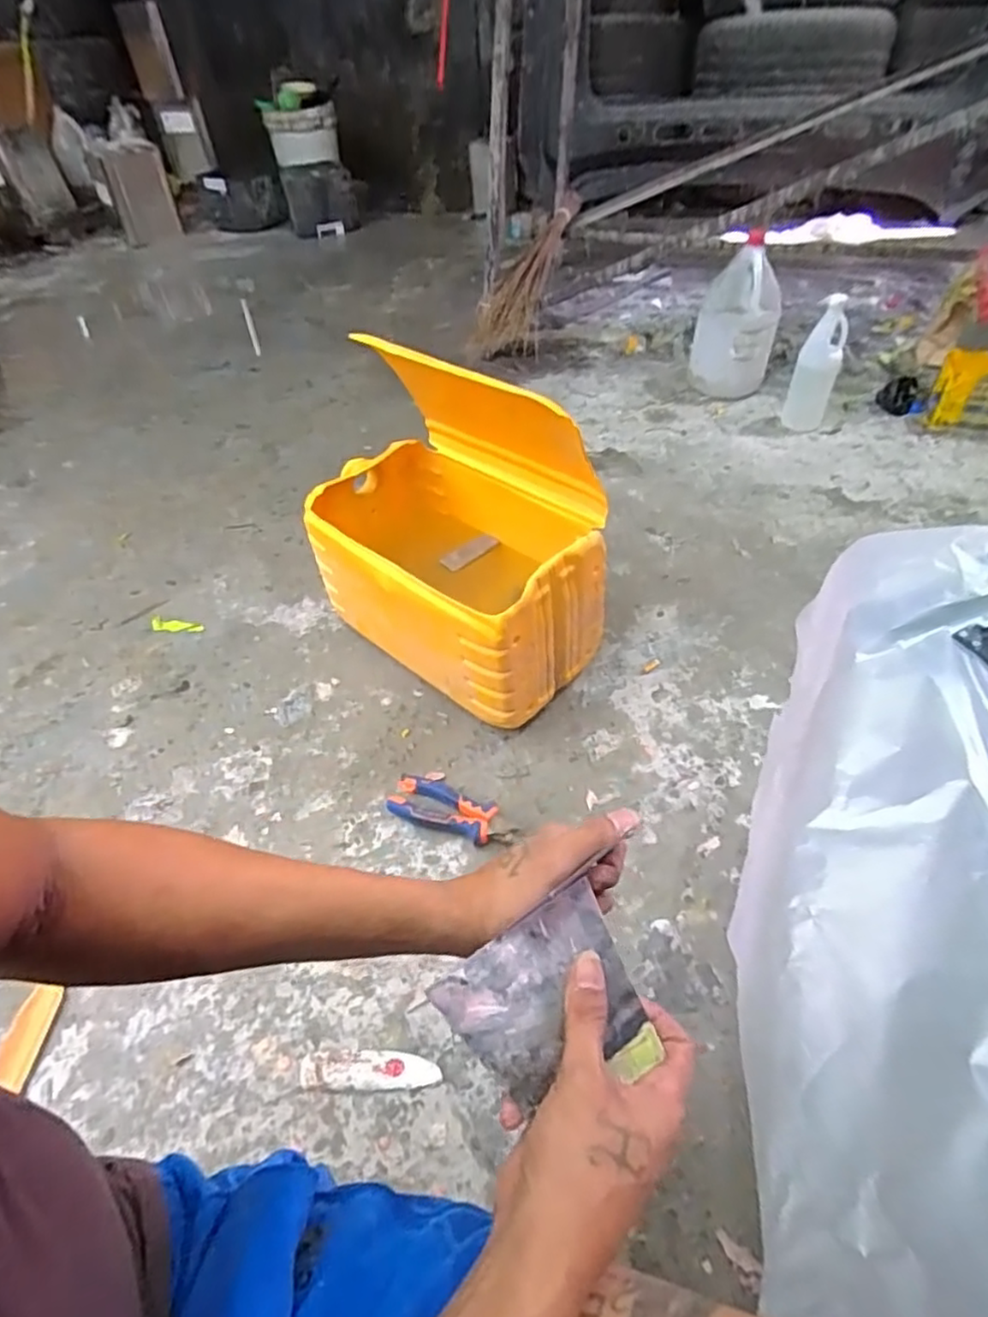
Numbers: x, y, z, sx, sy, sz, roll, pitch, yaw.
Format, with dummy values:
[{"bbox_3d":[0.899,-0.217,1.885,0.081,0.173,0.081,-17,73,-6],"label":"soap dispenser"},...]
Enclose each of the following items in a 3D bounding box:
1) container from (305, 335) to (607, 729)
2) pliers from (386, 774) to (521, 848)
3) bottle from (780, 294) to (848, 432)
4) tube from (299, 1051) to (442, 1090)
[{"bbox_3d":[-0.066,-0.194,0.928,0.434,0.371,0.281,32,56,29],"label":"container"},{"bbox_3d":[-0.046,0.187,0.834,0.167,0.026,0.077,15,50,19],"label":"pliers"},{"bbox_3d":[0.677,-0.614,1.394,0.088,0.248,0.064,13,49,18],"label":"bottle"},{"bbox_3d":[-0.122,0.404,0.651,0.135,0.014,0.031,-3,47,4],"label":"tube"}]

